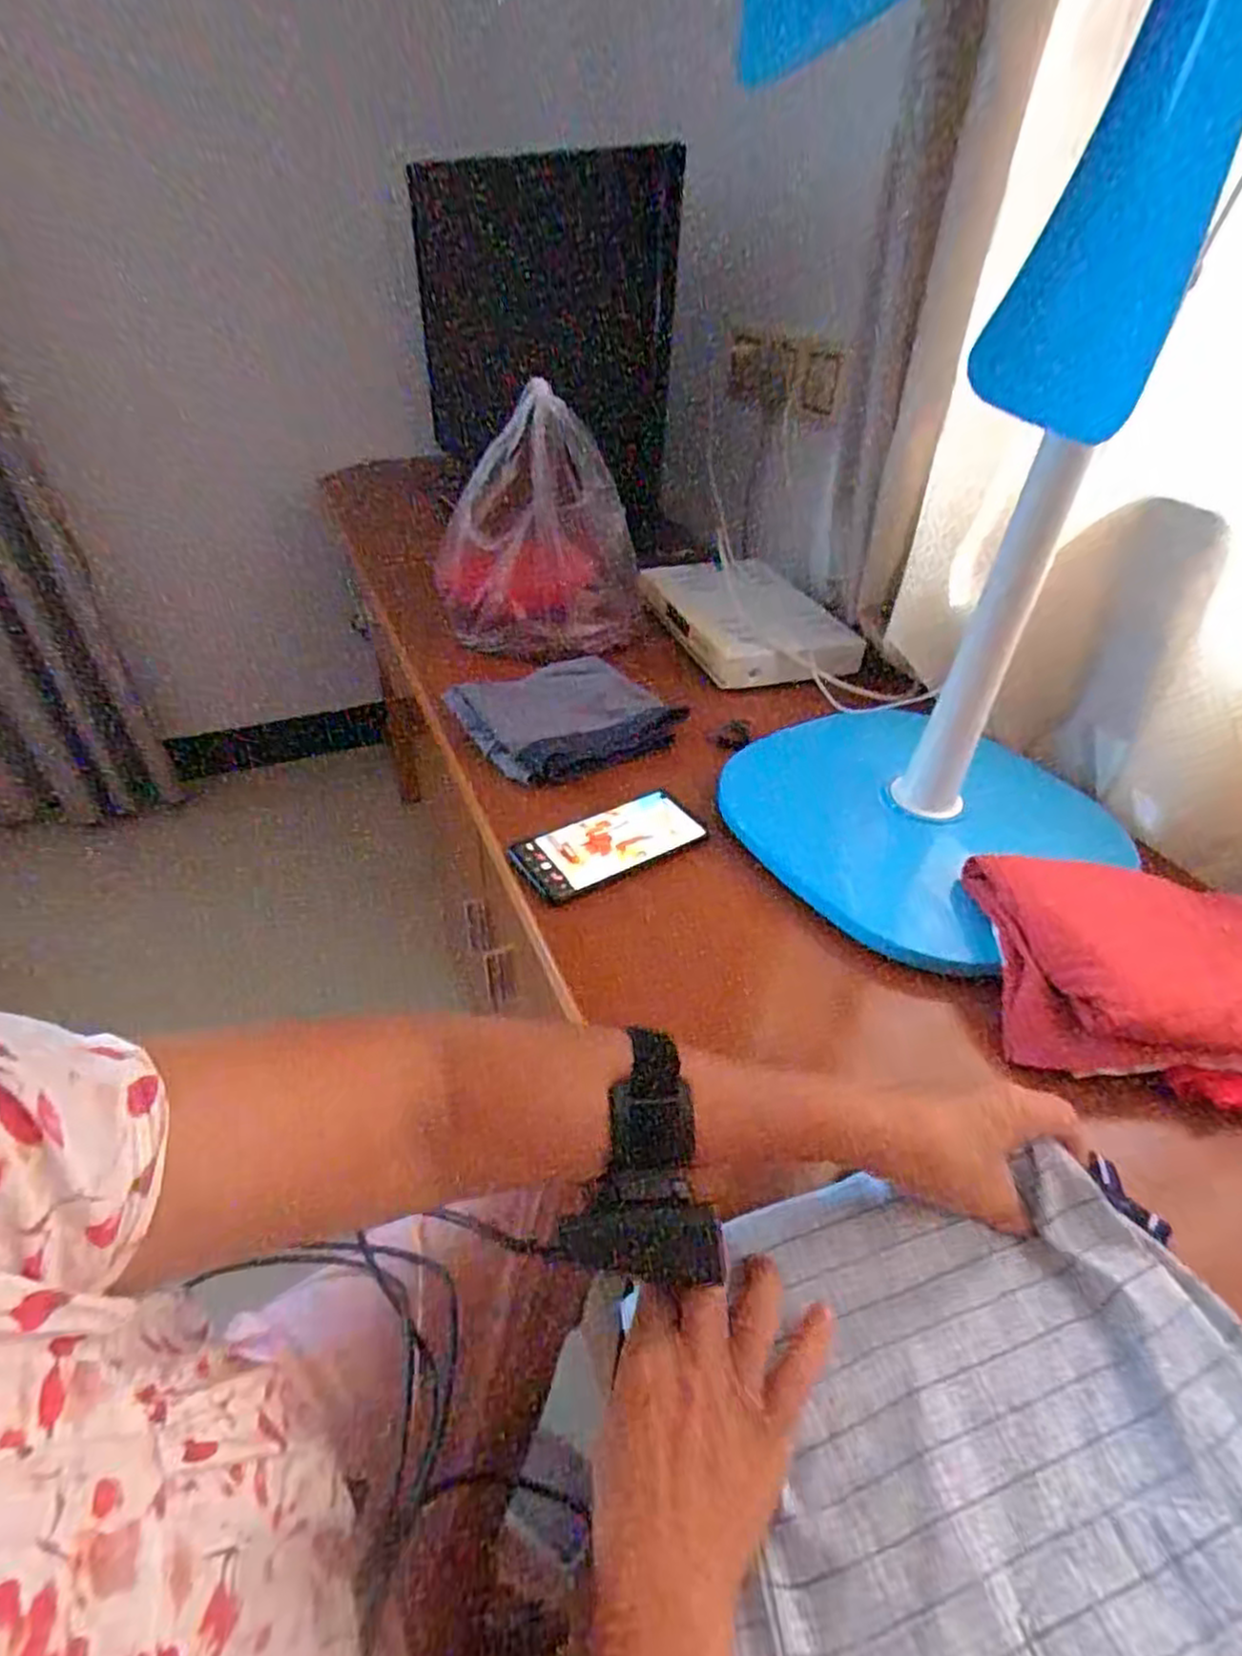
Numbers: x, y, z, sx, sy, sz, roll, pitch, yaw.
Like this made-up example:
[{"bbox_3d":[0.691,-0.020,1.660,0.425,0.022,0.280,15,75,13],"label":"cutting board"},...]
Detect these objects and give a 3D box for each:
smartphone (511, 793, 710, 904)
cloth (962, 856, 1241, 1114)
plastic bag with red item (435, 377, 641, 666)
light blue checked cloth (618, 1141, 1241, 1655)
[{"bbox_3d":[-0.006,0.012,0.608,0.161,0.011,0.071,-21,46,-29],"label":"smartphone"},{"bbox_3d":[0.363,0.097,0.485,0.231,0.061,0.168,9,39,5],"label":"cloth"},{"bbox_3d":[-0.090,-0.334,0.806,0.230,0.291,0.106,3,42,-3],"label":"plastic bag with red item"},{"bbox_3d":[0.153,0.249,0.299,0.252,0.043,0.212,-8,41,-16],"label":"light blue checked cloth"}]

